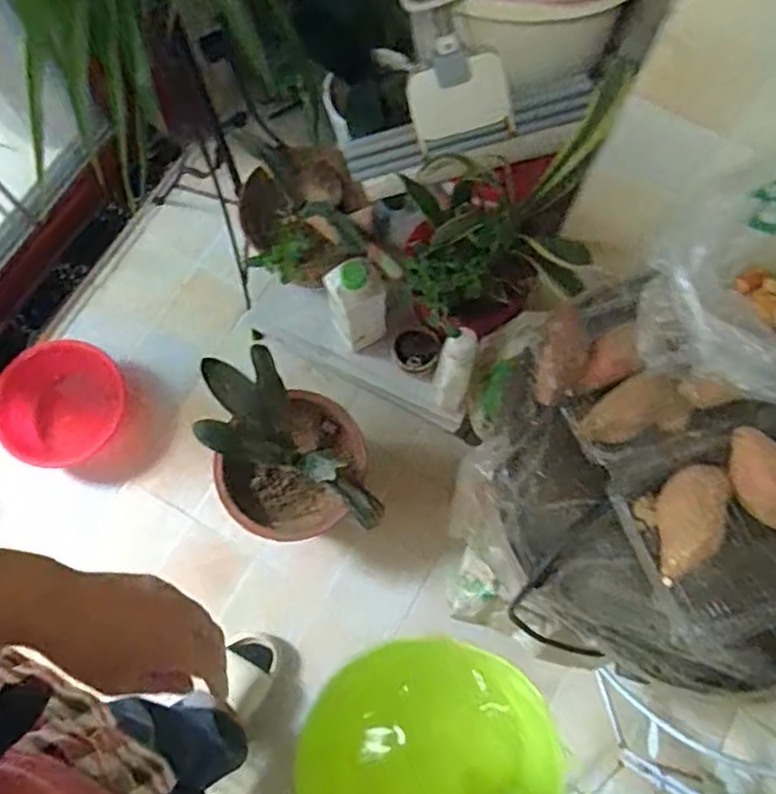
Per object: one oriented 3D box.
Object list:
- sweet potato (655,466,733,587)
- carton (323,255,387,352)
[{"bbox_3d":[0.294,0.122,0.636,0.066,0.049,0.129,25,62,7],"label":"sweet potato"},{"bbox_3d":[-0.053,-0.154,1.182,0.089,0.255,0.087,-18,75,-5],"label":"carton"}]

